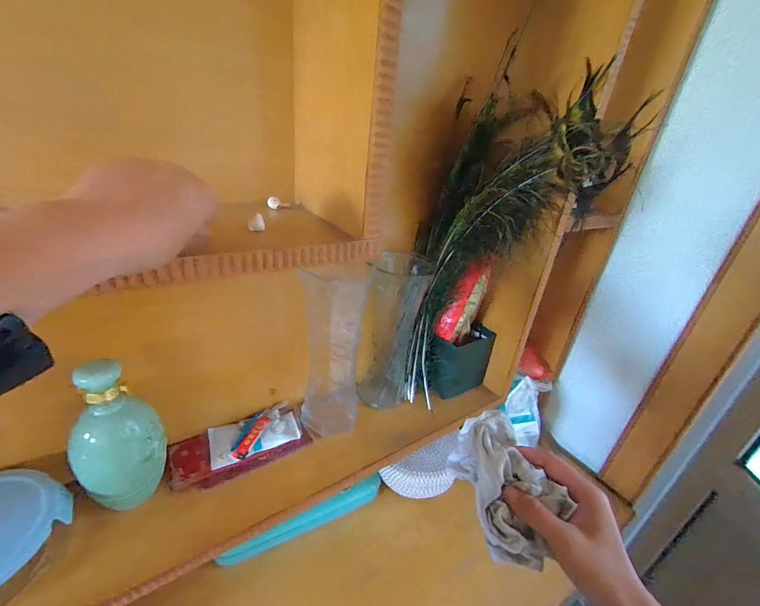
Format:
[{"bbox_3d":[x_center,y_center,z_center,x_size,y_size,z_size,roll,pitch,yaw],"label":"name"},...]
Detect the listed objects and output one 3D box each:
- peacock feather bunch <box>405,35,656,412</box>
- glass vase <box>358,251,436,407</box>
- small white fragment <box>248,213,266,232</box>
[{"bbox_3d":[0.193,-0.075,0.606,0.260,0.537,0.159,9,26,4],"label":"peacock feather bunch"},{"bbox_3d":[0.017,0.057,0.643,0.108,0.278,0.111,11,26,8],"label":"glass vase"},{"bbox_3d":[-0.121,-0.079,0.335,0.016,0.016,0.008,-3,28,-20],"label":"small white fragment"}]

